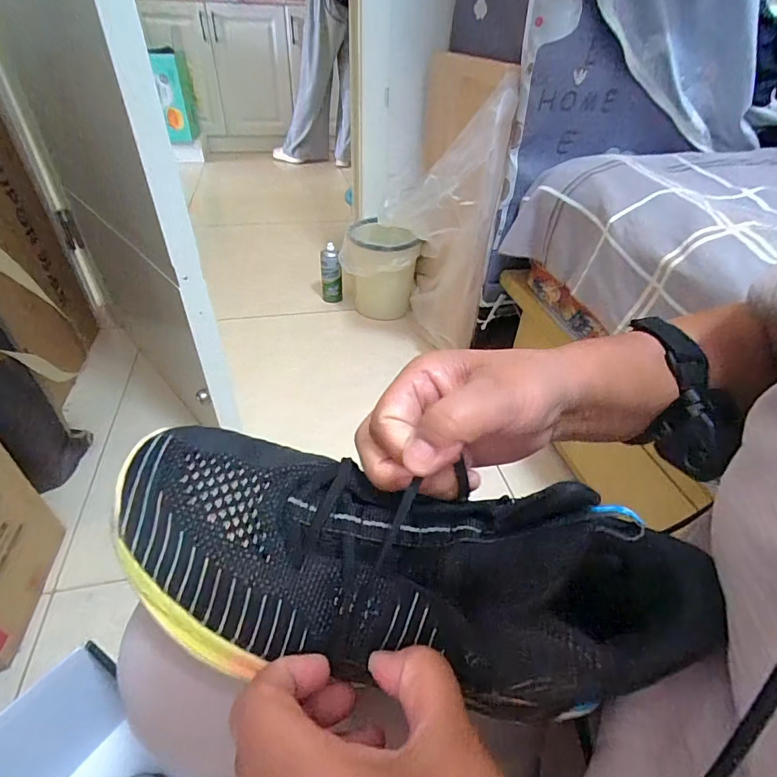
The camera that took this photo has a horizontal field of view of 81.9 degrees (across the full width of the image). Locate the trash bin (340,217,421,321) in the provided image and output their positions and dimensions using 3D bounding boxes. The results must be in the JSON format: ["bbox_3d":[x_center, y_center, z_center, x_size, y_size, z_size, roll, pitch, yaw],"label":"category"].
[{"bbox_3d":[-0.029,-0.350,1.356,0.218,0.267,0.200,0,39,-2],"label":"trash bin"}]

